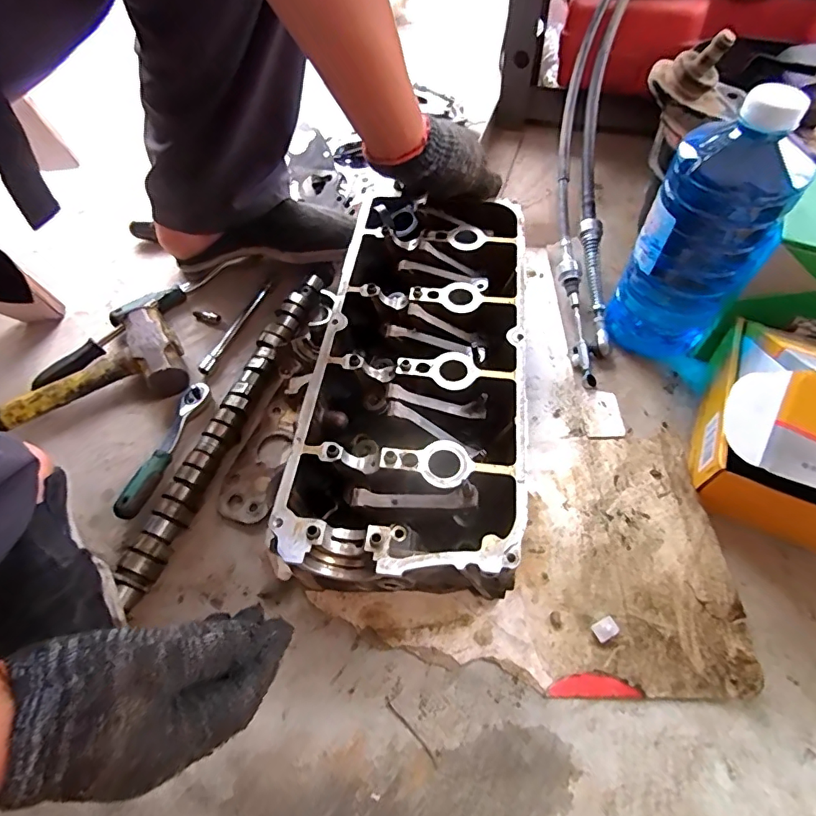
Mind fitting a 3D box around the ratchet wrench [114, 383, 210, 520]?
[{"bbox_3d":[-0.242,0.039,0.487,0.024,0.023,0.151,11,58,8],"label":"ratchet wrench"}]

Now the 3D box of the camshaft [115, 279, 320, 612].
[{"bbox_3d":[-0.174,0.004,0.500,0.030,0.032,0.379,16,59,11],"label":"camshaft"}]

